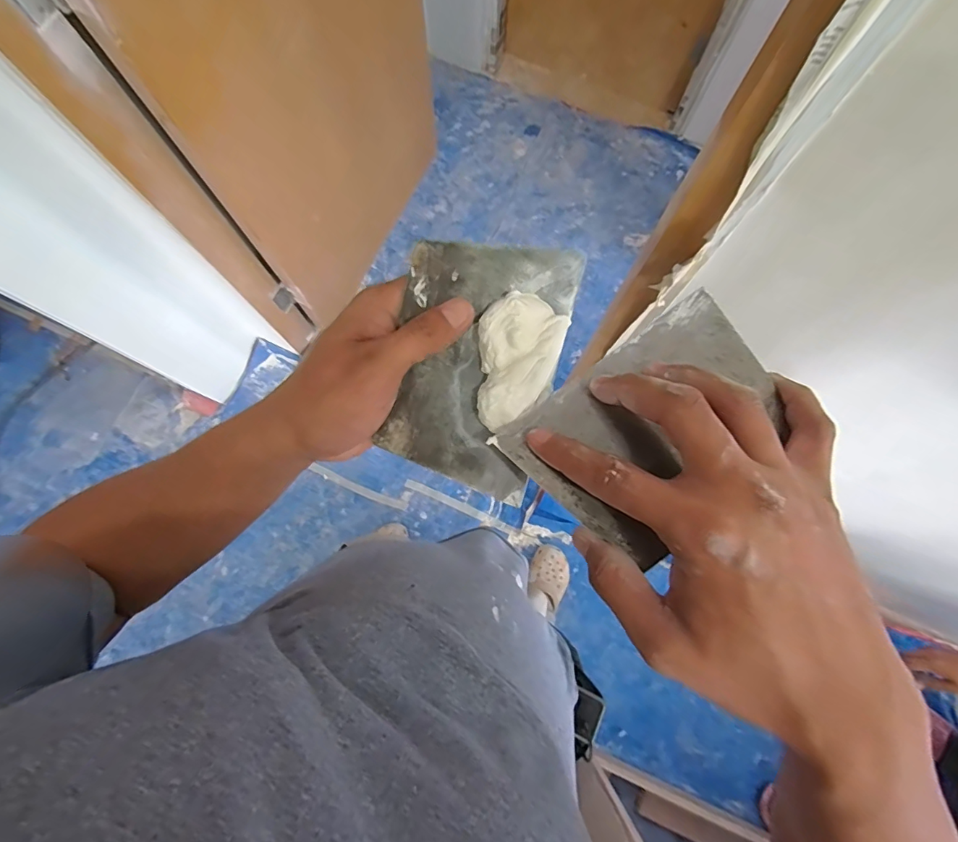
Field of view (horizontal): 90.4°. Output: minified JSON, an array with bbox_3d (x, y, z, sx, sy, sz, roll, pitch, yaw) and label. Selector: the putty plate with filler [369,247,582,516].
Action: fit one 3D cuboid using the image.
[{"bbox_3d":[-0.001,-0.030,0.264,0.089,0.021,0.140,14,98,-4],"label":"putty plate with filler"}]

